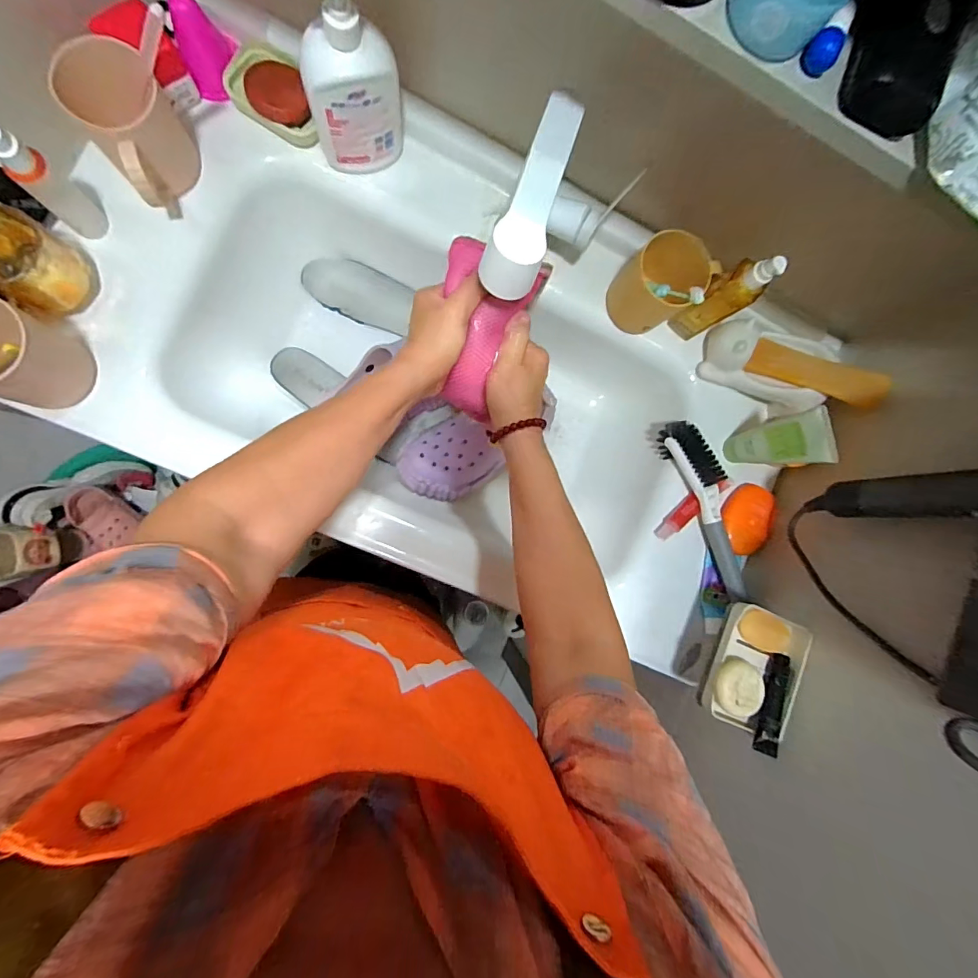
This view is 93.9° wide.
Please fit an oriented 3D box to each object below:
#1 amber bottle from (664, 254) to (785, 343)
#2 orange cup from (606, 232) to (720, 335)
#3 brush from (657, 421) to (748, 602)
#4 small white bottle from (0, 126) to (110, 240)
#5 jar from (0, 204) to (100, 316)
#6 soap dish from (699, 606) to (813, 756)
[{"bbox_3d":[0.269,-0.217,0.524,0.031,0.158,0.040,-35,94,-8],"label":"amber bottle"},{"bbox_3d":[0.196,-0.241,0.542,0.080,0.095,0.081,0,89,-9],"label":"orange cup"},{"bbox_3d":[0.280,0.022,0.578,0.038,0.039,0.228,-19,92,-9],"label":"brush"},{"bbox_3d":[-0.437,-0.302,0.448,0.037,0.131,0.040,41,83,-6],"label":"small white bottle"},{"bbox_3d":[-0.464,-0.228,0.466,0.084,0.077,0.085,0,89,-9],"label":"jar"},{"bbox_3d":[0.279,0.195,0.484,0.079,0.043,0.133,23,85,-8],"label":"soap dish"}]

